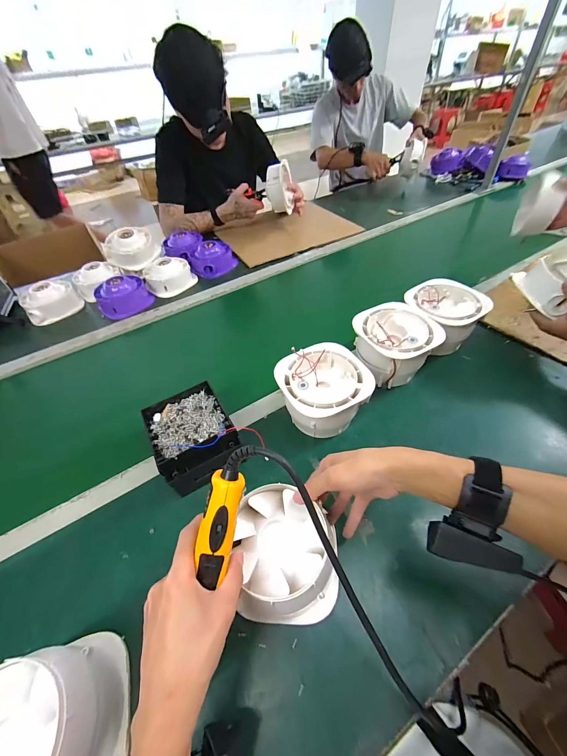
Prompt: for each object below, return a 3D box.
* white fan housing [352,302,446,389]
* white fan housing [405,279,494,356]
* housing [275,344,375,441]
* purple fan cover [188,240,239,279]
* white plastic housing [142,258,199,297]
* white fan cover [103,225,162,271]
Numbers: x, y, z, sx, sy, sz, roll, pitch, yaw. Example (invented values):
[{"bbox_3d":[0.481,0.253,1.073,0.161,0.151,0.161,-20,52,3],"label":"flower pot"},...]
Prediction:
[{"bbox_3d":[0.210,-0.063,0.570,0.134,0.103,0.131,-3,48,3],"label":"white fan housing"},{"bbox_3d":[0.325,-0.124,0.611,0.126,0.104,0.130,-3,48,3],"label":"white fan housing"},{"bbox_3d":[0.067,0.030,0.500,0.136,0.101,0.135,-20,49,-13],"label":"housing"},{"bbox_3d":[-0.223,-0.378,0.916,0.136,0.069,0.105,-35,54,-24],"label":"purple fan cover"},{"bbox_3d":[-0.341,-0.313,0.868,0.143,0.071,0.138,-22,50,-14],"label":"white plastic housing"},{"bbox_3d":[-0.457,-0.394,0.875,0.110,0.079,0.132,25,55,25],"label":"white fan cover"}]

